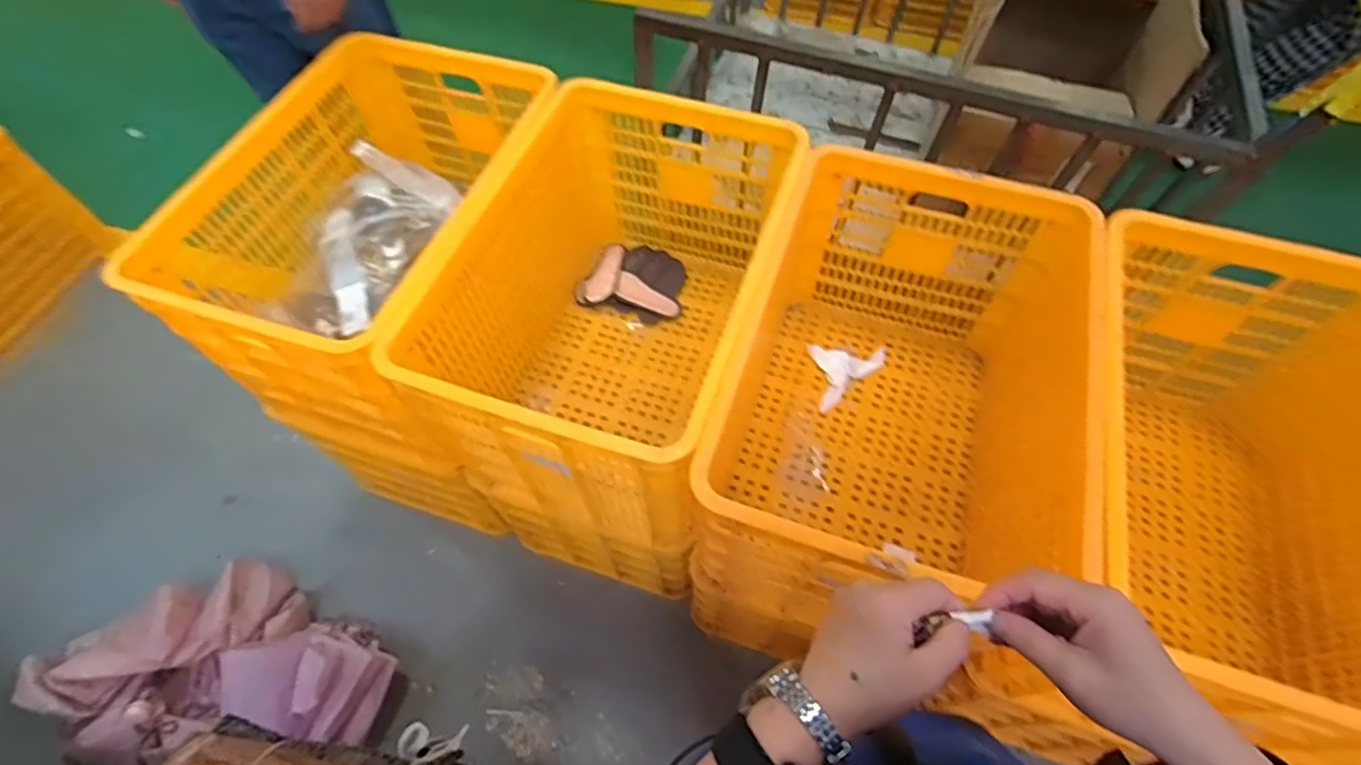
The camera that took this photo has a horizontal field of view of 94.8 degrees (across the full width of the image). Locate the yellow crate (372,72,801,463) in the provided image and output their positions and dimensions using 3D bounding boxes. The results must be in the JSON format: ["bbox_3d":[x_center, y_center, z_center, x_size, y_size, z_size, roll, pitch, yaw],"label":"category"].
[{"bbox_3d":[-0.094,-0.123,1.008,0.422,0.373,0.614,17,62,10],"label":"yellow crate"}]

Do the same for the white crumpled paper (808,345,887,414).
[{"bbox_3d":[0.316,-0.012,1.144,0.138,0.012,0.127,0,60,0],"label":"white crumpled paper"}]

